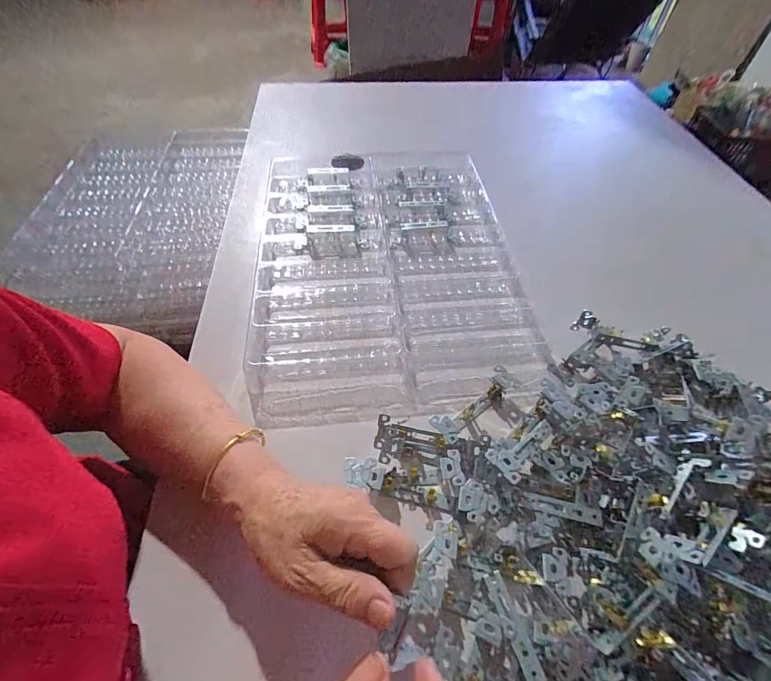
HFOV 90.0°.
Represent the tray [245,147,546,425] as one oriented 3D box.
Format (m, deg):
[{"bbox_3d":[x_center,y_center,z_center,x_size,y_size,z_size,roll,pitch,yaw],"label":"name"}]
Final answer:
[{"bbox_3d":[0.005,-0.117,0.533,0.341,0.024,0.474,-3,53,-3],"label":"tray"}]

